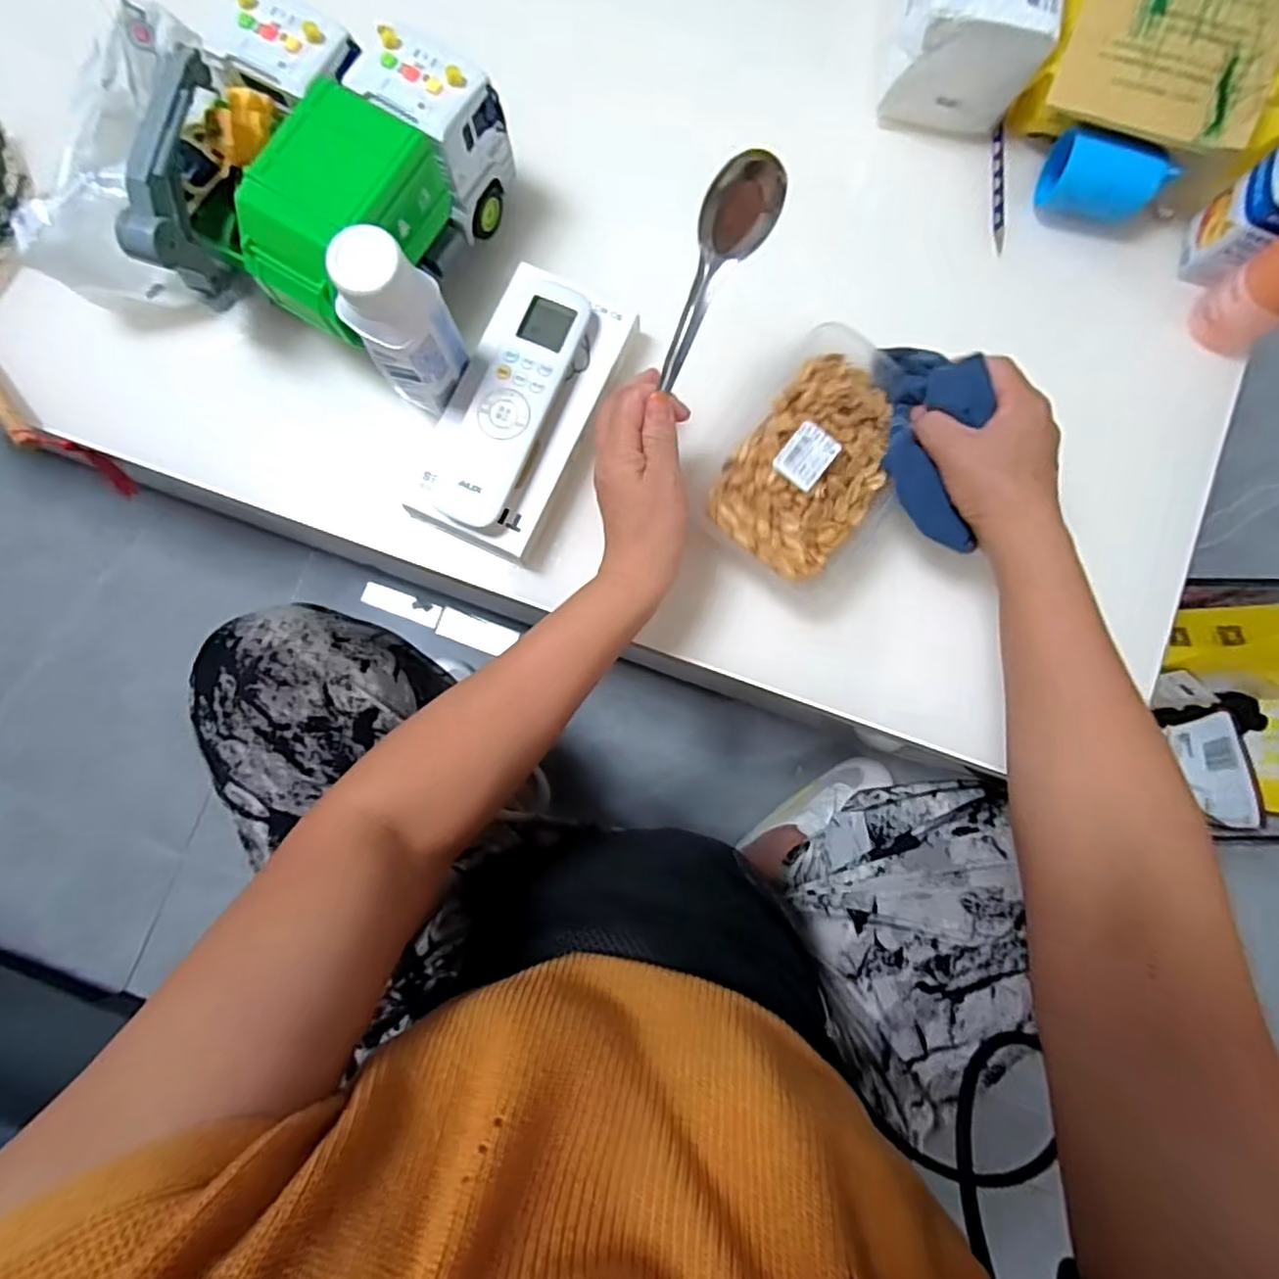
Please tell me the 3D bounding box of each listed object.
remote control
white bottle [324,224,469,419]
[{"bbox_3d":[-0.085,-0.158,0.428,0.051,0.021,0.172,22,85,1],"label":"remote control"},{"bbox_3d":[-0.144,-0.187,0.387,0.042,0.114,0.048,25,85,1],"label":"white bottle"}]

